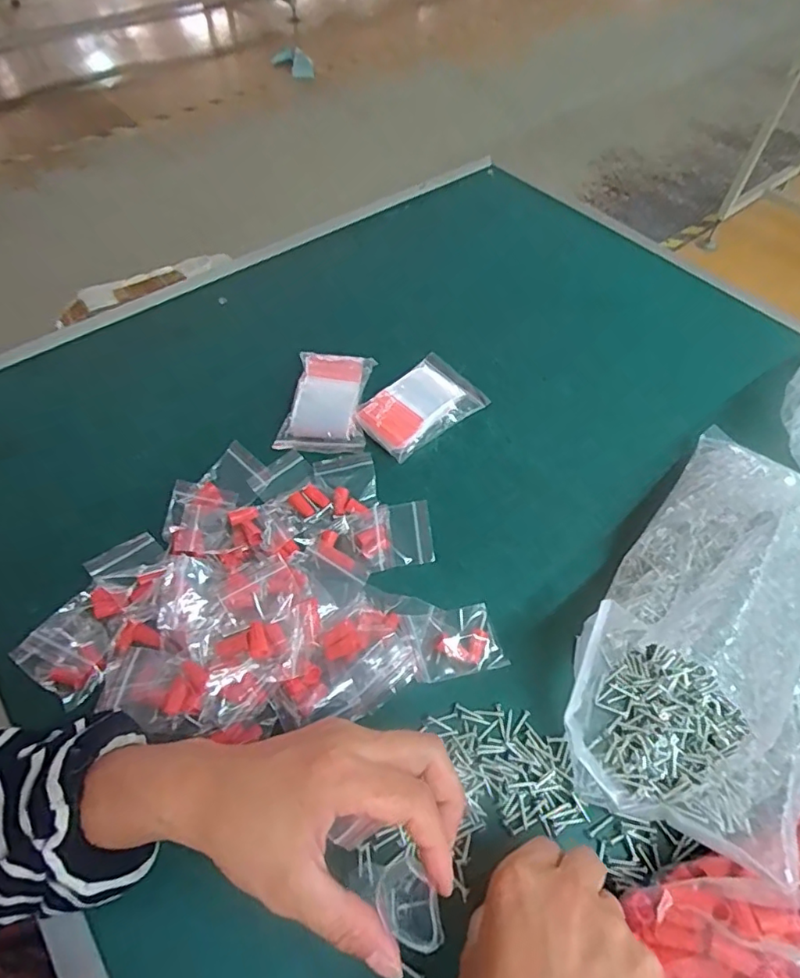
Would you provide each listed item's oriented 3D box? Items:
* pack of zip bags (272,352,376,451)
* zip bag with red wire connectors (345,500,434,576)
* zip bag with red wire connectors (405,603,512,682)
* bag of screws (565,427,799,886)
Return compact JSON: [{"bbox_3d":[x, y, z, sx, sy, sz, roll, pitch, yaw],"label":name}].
[{"bbox_3d":[-0.067,-0.081,0.501,0.075,0.020,0.108,3,55,1],"label":"pack of zip bags"},{"bbox_3d":[-0.005,0.036,0.421,0.061,0.016,0.051,-12,57,-10],"label":"zip bag with red wire connectors"},{"bbox_3d":[0.037,0.104,0.375,0.061,0.013,0.046,-10,56,-8],"label":"zip bag with red wire connectors"},{"bbox_3d":[0.223,0.083,0.344,0.276,0.104,0.195,-36,63,-23],"label":"bag of screws"}]

